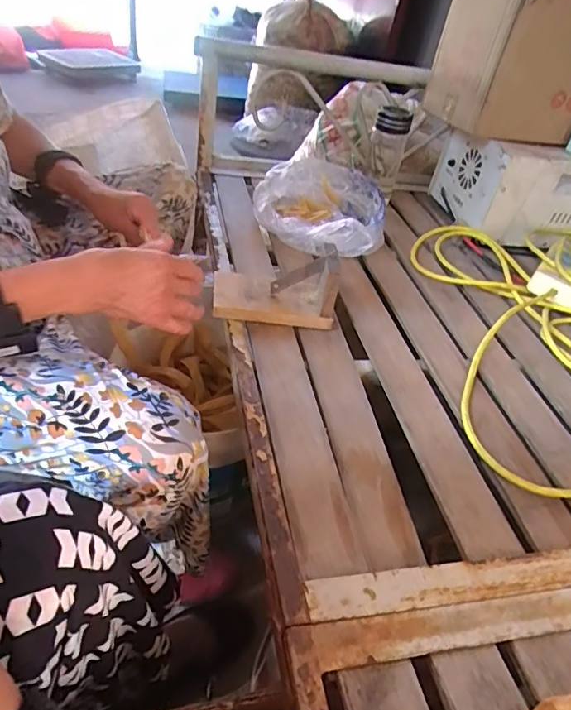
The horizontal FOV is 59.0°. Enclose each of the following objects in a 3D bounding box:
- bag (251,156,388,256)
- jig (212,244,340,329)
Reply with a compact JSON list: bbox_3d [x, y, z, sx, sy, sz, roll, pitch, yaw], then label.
[{"bbox_3d":[0.064,-0.263,0.906,0.225,0.075,0.310,6,44,4],"label":"bag"},{"bbox_3d":[-0.015,-0.095,0.670,0.157,0.094,0.091,0,44,-3],"label":"jig"}]

